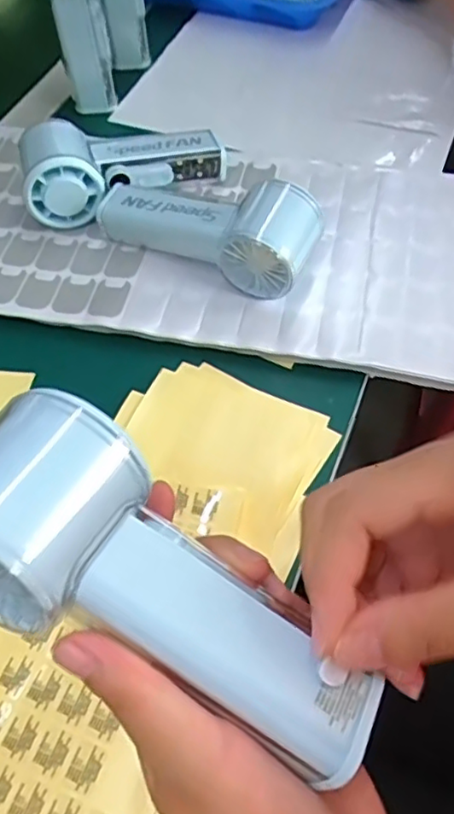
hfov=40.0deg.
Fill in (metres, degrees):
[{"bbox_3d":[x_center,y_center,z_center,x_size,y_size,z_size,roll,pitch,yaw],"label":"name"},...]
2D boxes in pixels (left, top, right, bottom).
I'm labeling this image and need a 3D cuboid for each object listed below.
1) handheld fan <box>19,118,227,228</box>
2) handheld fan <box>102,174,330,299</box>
[{"bbox_3d":[-0.077,-0.185,0.475,0.149,0.053,0.068,-10,58,-4],"label":"handheld fan"},{"bbox_3d":[-0.015,-0.130,0.433,0.156,0.059,0.052,25,62,17],"label":"handheld fan"}]

